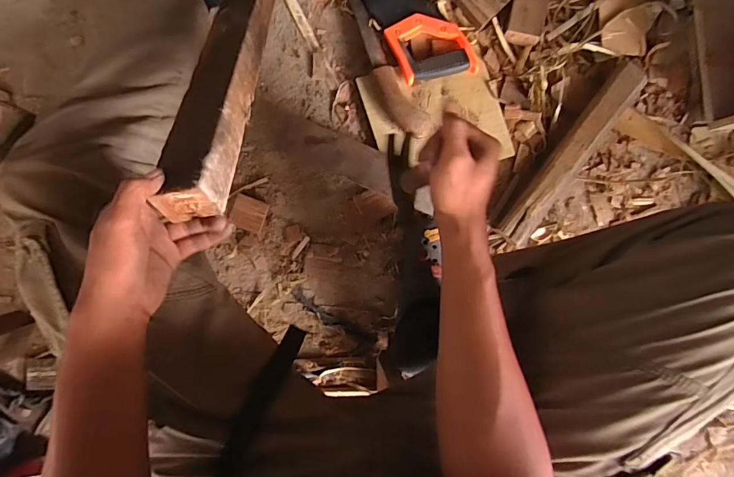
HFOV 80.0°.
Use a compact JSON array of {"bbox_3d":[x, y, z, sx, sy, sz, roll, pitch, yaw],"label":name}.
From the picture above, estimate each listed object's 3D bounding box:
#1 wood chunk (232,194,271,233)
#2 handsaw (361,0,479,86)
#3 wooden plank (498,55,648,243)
[{"bbox_3d":[-0.196,-0.041,0.732,0.053,0.007,0.052,19,89,-6],"label":"wood chunk"},{"bbox_3d":[0.029,-0.446,0.734,0.121,0.036,0.425,-31,93,-5],"label":"handsaw"},{"bbox_3d":[0.366,-0.155,0.764,0.065,0.048,0.391,38,87,-5],"label":"wooden plank"}]

